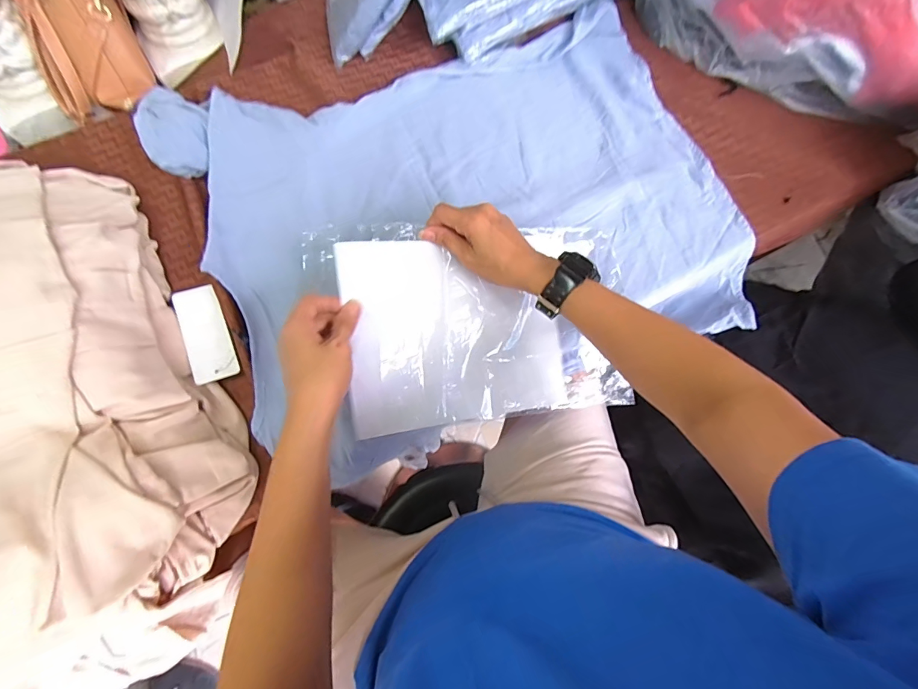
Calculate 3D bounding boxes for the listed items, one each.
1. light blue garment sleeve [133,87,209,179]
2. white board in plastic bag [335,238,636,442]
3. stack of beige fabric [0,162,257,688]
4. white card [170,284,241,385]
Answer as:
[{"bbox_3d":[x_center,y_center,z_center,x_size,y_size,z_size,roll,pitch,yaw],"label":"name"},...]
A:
[{"bbox_3d":[-0.351,-0.274,0.512,0.073,0.059,0.136,-19,76,-7],"label":"light blue garment sleeve"},{"bbox_3d":[0.042,-0.015,0.473,0.329,0.014,0.199,-4,92,-20],"label":"white board in plastic bag"},{"bbox_3d":[-0.426,0.062,0.394,0.309,0.194,0.543,-28,77,-9],"label":"stack of beige fabric"},{"bbox_3d":[-0.294,-0.015,0.474,0.046,0.007,0.125,-21,71,-20],"label":"white card"}]

